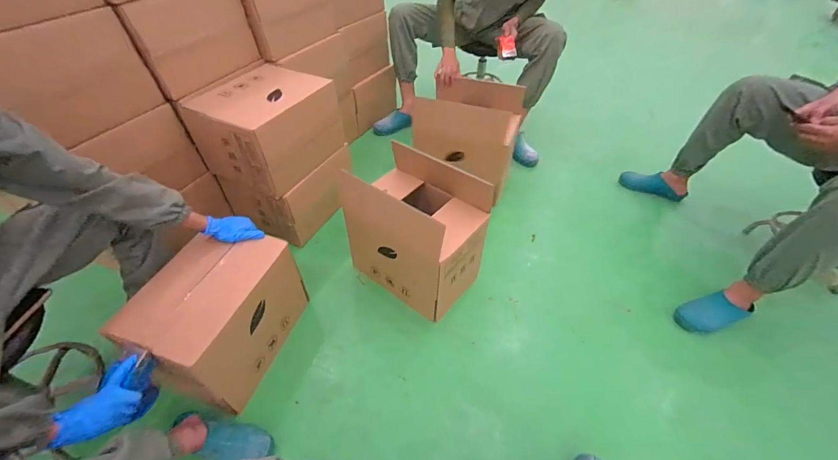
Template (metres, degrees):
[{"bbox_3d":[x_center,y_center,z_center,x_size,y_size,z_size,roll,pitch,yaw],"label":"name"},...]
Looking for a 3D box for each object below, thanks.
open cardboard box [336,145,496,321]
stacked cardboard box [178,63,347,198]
[{"bbox_3d":[-0.003,-0.007,1.101,0.379,0.381,0.272,28,52,24],"label":"open cardboard box"},{"bbox_3d":[-0.504,-0.343,1.207,0.307,0.252,0.354,21,50,18],"label":"stacked cardboard box"}]

